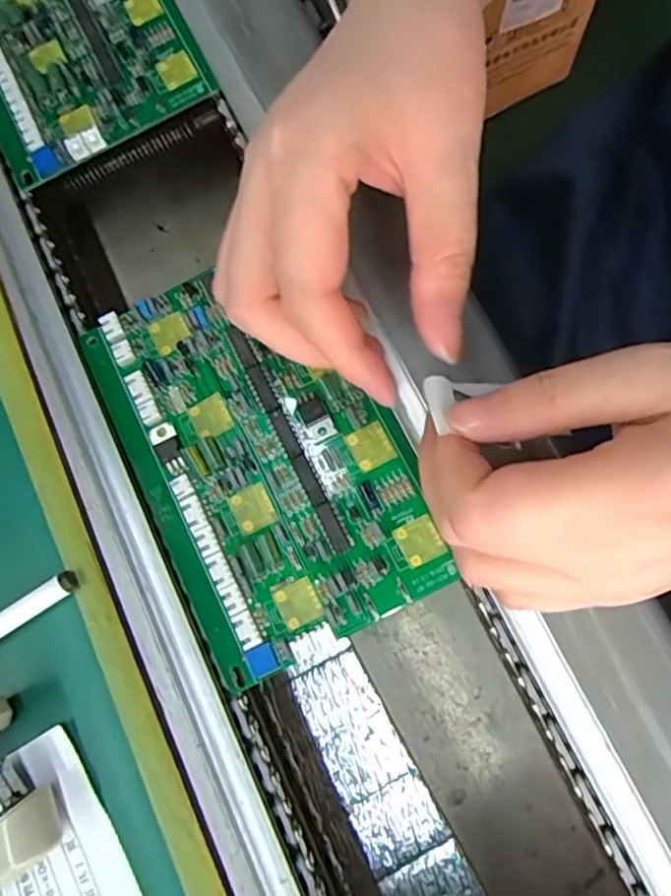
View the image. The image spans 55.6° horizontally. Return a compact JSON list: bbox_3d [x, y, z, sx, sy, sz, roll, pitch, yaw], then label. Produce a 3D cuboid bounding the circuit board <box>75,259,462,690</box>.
[{"bbox_3d":[-0.029,0.001,0.246,0.095,0.014,0.152,-26,78,-4],"label":"circuit board"}]

